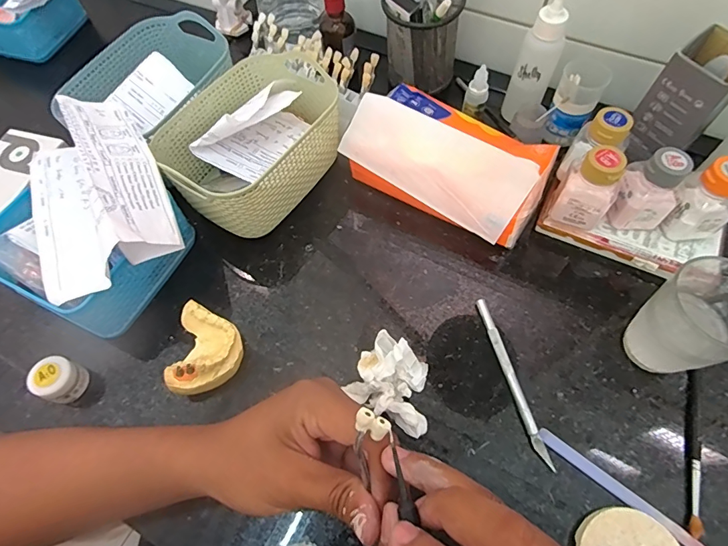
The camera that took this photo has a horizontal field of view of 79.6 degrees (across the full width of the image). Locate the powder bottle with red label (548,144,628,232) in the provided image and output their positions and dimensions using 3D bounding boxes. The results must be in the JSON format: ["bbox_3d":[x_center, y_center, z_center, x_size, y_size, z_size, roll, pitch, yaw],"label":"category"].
[{"bbox_3d":[0.192,-0.072,0.372,0.042,0.069,0.034,27,68,16],"label":"powder bottle with red label"}]

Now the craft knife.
[{"bbox_3d":[0.119,0.085,0.353,0.009,0.009,0.138,-14,62,-4],"label":"craft knife"}]

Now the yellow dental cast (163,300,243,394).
[{"bbox_3d":[-0.127,0.064,0.363,0.053,0.031,0.072,2,62,4],"label":"yellow dental cast"}]

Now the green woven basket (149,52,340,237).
[{"bbox_3d":[-0.103,-0.124,0.432,0.118,0.085,0.171,29,67,17],"label":"green woven basket"}]

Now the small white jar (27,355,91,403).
[{"bbox_3d":[-0.248,0.088,0.357,0.030,0.032,0.032,-1,62,2],"label":"small white jar"}]

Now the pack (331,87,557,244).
[{"bbox_3d":[0.081,-0.110,0.417,0.182,0.082,0.108,30,67,18],"label":"pack"}]

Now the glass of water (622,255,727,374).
[{"bbox_3d":[0.241,0.042,0.323,0.063,0.095,0.058,-1,62,2],"label":"glass of water"}]

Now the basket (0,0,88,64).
[{"bbox_3d":[-0.536,-0.401,0.682,0.149,0.065,0.136,24,67,14],"label":"basket"}]

